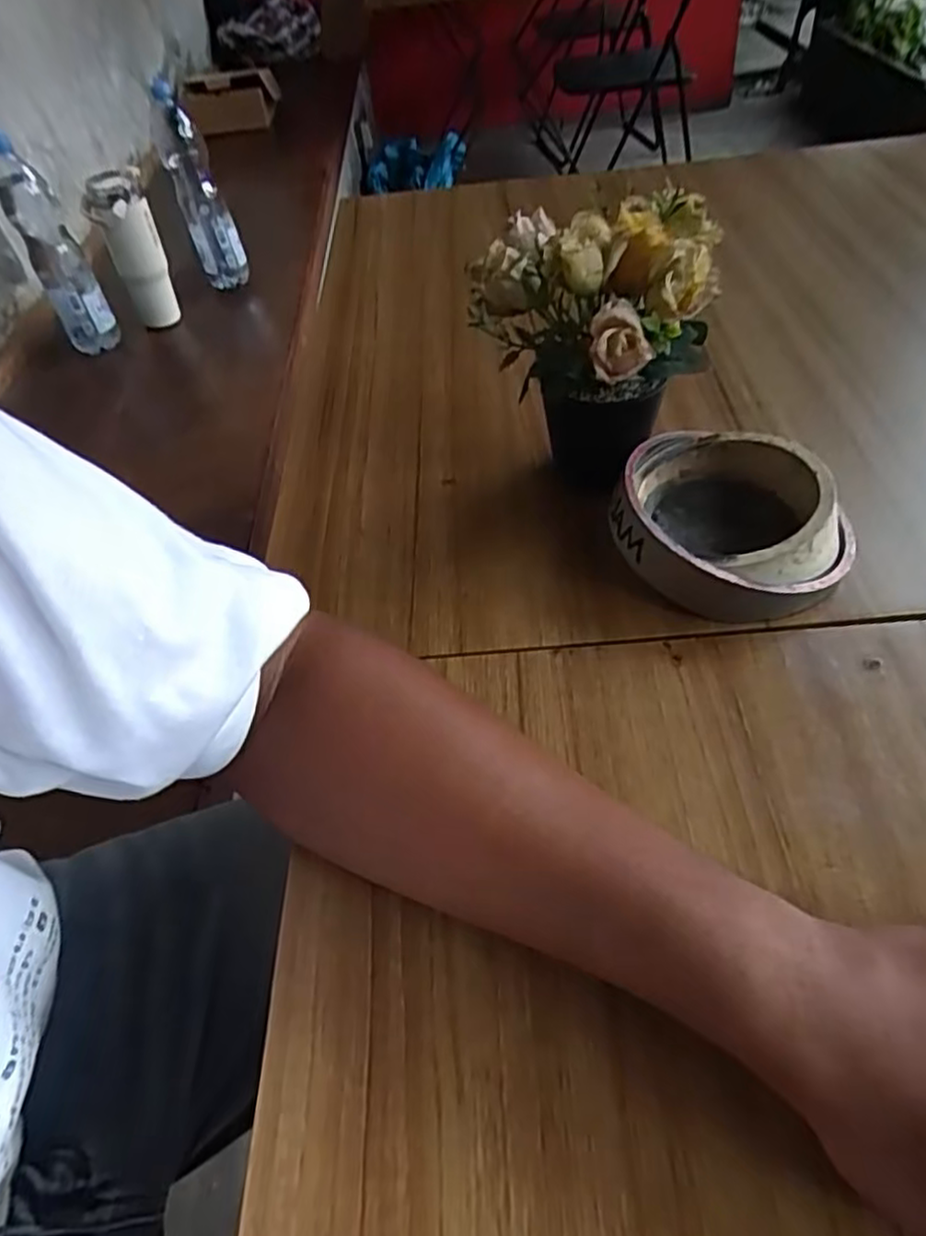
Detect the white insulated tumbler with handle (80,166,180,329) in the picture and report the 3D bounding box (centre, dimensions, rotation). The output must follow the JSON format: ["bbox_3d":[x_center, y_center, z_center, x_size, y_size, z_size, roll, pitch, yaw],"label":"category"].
[{"bbox_3d":[-0.605,-0.673,1.321,0.099,0.250,0.088,-25,51,-16],"label":"white insulated tumbler with handle"}]

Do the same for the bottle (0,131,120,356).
[{"bbox_3d":[-0.713,-0.636,1.252,0.089,0.333,0.115,-26,51,-17],"label":"bottle"}]

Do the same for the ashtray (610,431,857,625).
[{"bbox_3d":[0.157,-0.057,0.421,0.129,0.044,0.120,18,52,20],"label":"ashtray"}]

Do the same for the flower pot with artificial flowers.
[{"bbox_3d":[0.074,-0.140,0.421,0.117,0.169,0.118,-5,49,6],"label":"flower pot with artificial flowers"}]

